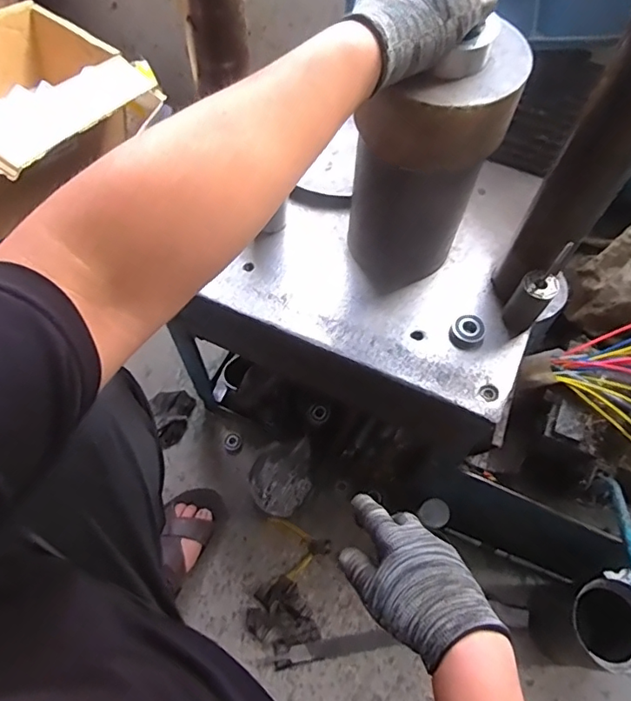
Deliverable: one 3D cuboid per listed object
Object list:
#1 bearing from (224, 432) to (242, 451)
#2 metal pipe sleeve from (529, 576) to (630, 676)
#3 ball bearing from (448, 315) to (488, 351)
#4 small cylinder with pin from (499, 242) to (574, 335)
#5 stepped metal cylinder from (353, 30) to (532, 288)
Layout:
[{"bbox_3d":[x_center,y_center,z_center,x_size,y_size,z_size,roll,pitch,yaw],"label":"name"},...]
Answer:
[{"bbox_3d":[-0.159,0.176,0.992,0.032,0.011,0.032,1,63,-1],"label":"bearing"},{"bbox_3d":[0.412,0.415,0.778,0.121,0.160,0.117,3,63,0],"label":"metal pipe sleeve"},{"bbox_3d":[0.180,-0.024,0.602,0.039,0.016,0.044,29,66,13],"label":"ball bearing"},{"bbox_3d":[0.244,-0.069,0.562,0.037,0.139,0.038,40,69,17],"label":"small cylinder with pin"},{"bbox_3d":[0.111,-0.190,0.553,0.130,0.254,0.132,26,65,11],"label":"stepped metal cylinder"}]

